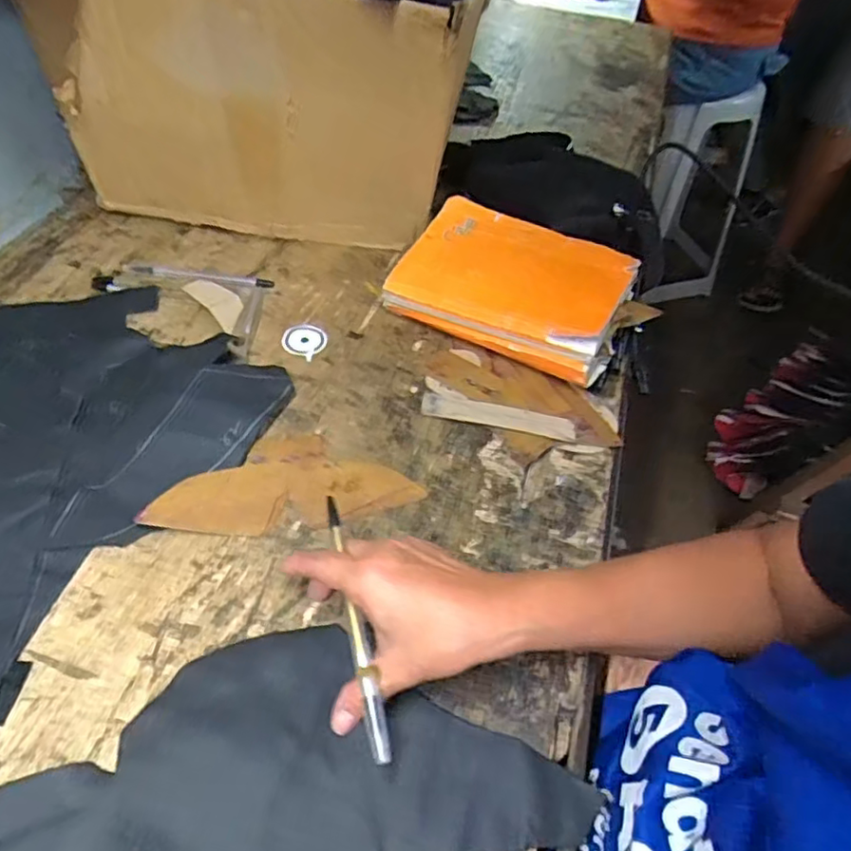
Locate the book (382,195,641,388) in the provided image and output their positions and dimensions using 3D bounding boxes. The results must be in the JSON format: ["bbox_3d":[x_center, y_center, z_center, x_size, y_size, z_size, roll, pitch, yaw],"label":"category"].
[{"bbox_3d":[0.082,-0.134,0.563,0.202,0.034,0.146,25,63,20],"label":"book"}]

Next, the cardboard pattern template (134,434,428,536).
[{"bbox_3d":[-0.100,0.039,0.454,0.184,0.011,0.082,-3,48,-10],"label":"cardboard pattern template"}]

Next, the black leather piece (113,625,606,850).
[{"bbox_3d":[-0.067,0.193,0.290,0.202,0.058,0.238,37,56,24],"label":"black leather piece"}]

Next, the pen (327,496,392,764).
[{"bbox_3d":[-0.040,0.106,0.345,0.009,0.010,0.151,-10,56,-13],"label":"pen"}]

